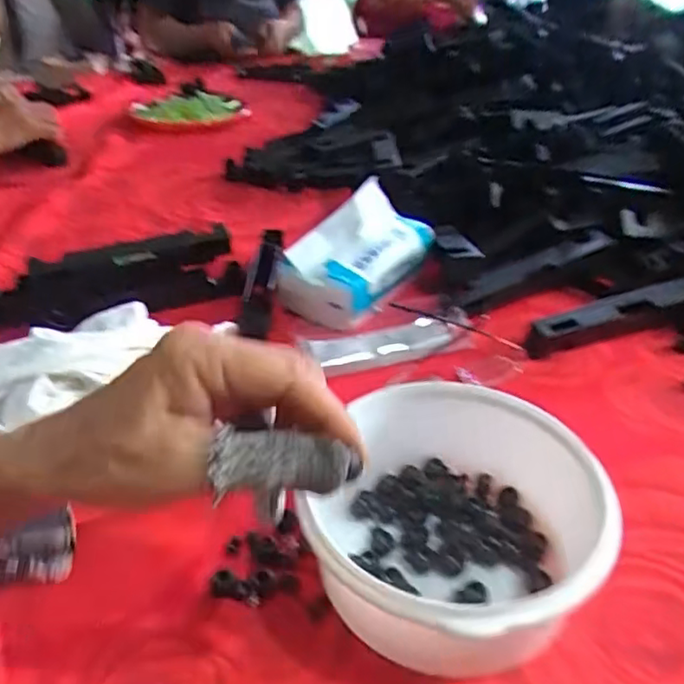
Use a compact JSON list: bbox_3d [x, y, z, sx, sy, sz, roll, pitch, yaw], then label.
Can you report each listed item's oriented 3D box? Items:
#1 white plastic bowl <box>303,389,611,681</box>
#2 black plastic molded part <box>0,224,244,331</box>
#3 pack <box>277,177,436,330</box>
[{"bbox_3d":[0.060,0.103,0.346,0.152,0.076,0.160,-8,35,-8],"label":"white plastic bowl"},{"bbox_3d":[-0.242,-0.062,0.618,0.272,0.048,0.077,-11,35,-12],"label":"black plastic molded part"},{"bbox_3d":[0.018,-0.090,0.619,0.091,0.093,0.160,20,41,29],"label":"pack"}]

